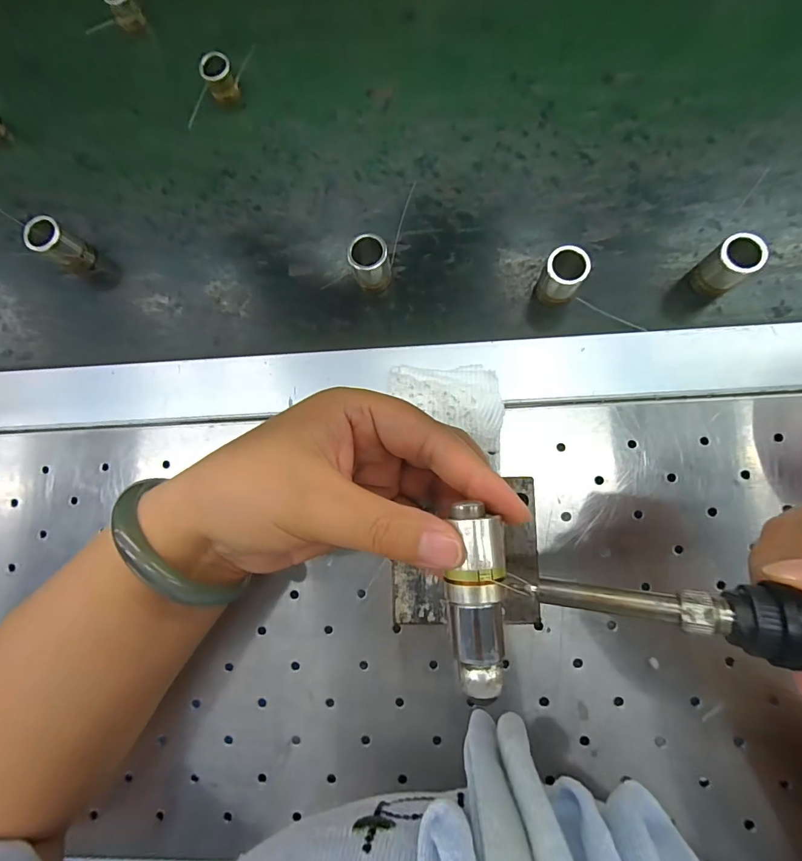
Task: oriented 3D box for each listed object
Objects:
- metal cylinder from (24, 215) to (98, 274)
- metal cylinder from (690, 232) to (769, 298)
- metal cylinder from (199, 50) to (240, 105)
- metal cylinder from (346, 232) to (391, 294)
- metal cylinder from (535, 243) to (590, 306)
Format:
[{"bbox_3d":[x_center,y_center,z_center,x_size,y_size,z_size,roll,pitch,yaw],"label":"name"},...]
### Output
[{"bbox_3d":[-0.209,-0.113,0.264,0.018,0.032,0.022,34,86,7],"label":"metal cylinder"},{"bbox_3d":[0.180,-0.091,0.237,0.020,0.032,0.022,0,83,3],"label":"metal cylinder"},{"bbox_3d":[-0.117,-0.228,0.278,0.018,0.022,0.017,0,83,3],"label":"metal cylinder"},{"bbox_3d":[-0.018,-0.098,0.254,0.022,0.034,0.019,-12,82,1],"label":"metal cylinder"},{"bbox_3d":[0.092,-0.087,0.245,0.022,0.033,0.021,0,83,3],"label":"metal cylinder"}]

